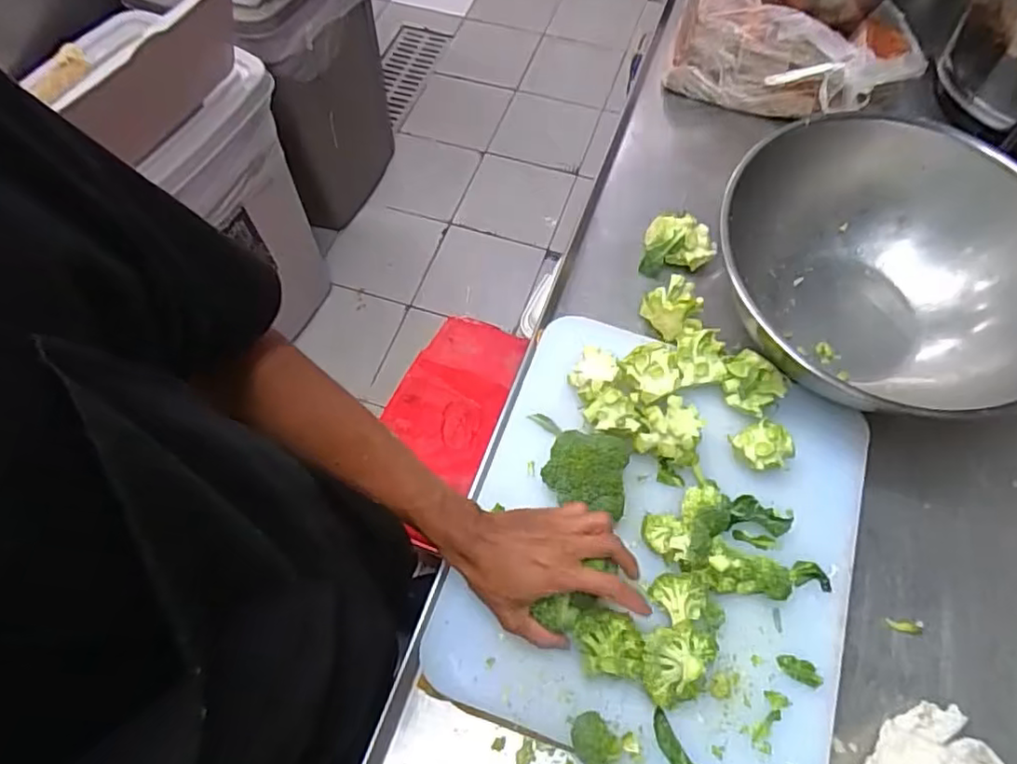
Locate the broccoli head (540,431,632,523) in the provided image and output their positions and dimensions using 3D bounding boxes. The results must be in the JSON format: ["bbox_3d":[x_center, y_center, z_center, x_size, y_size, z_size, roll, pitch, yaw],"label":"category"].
[{"bbox_3d":[0.073,0.081,0.583,0.075,0.041,0.074,10,65,5],"label":"broccoli head"}]

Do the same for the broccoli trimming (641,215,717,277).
[{"bbox_3d":[0.197,-0.156,0.720,0.077,0.048,0.056,9,64,5],"label":"broccoli trimming"}]

